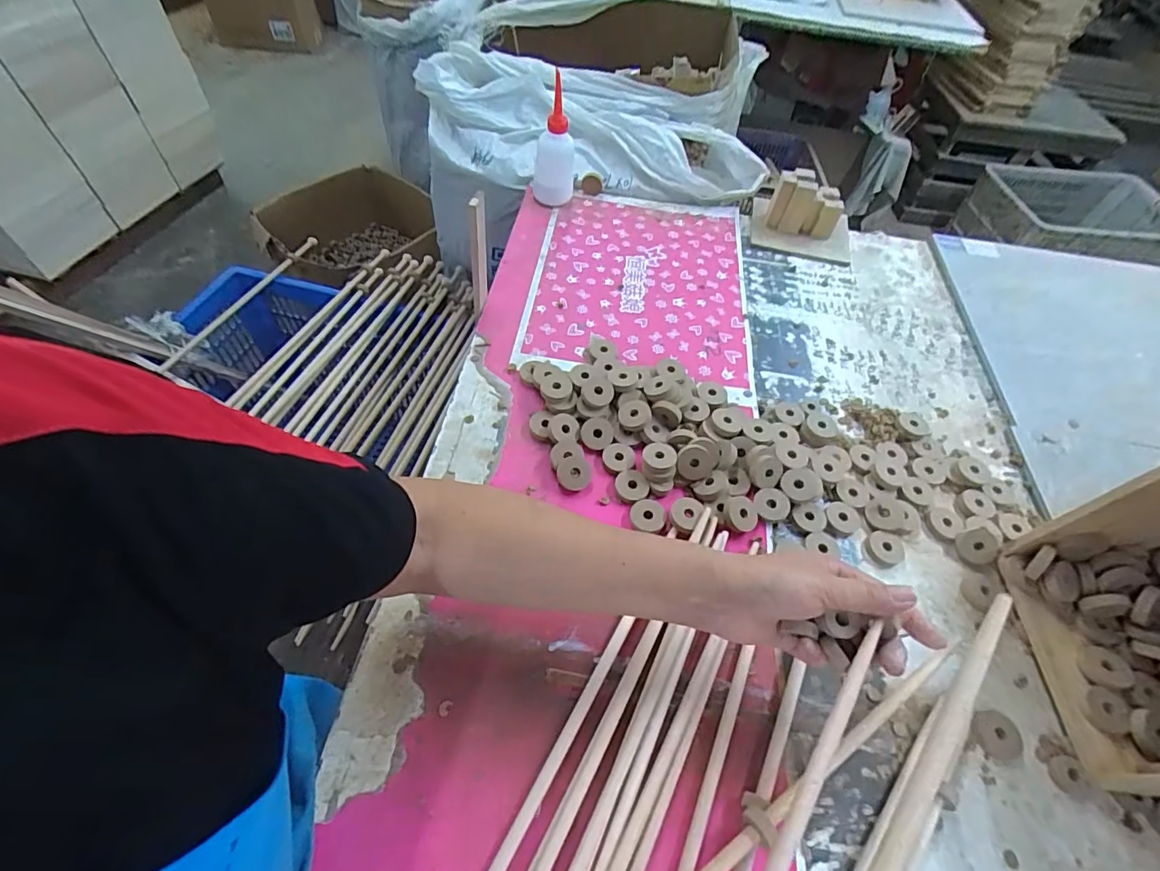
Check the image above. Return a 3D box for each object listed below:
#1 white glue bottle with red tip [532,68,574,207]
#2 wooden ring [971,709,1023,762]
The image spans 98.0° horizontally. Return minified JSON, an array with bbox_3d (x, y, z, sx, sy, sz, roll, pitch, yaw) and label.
[{"bbox_3d":[-0.041,-0.448,0.775,0.064,0.166,0.055,1,55,-4],"label":"white glue bottle with red tip"},{"bbox_3d":[0.349,0.249,0.420,0.039,0.006,0.035,0,55,-5],"label":"wooden ring"}]

